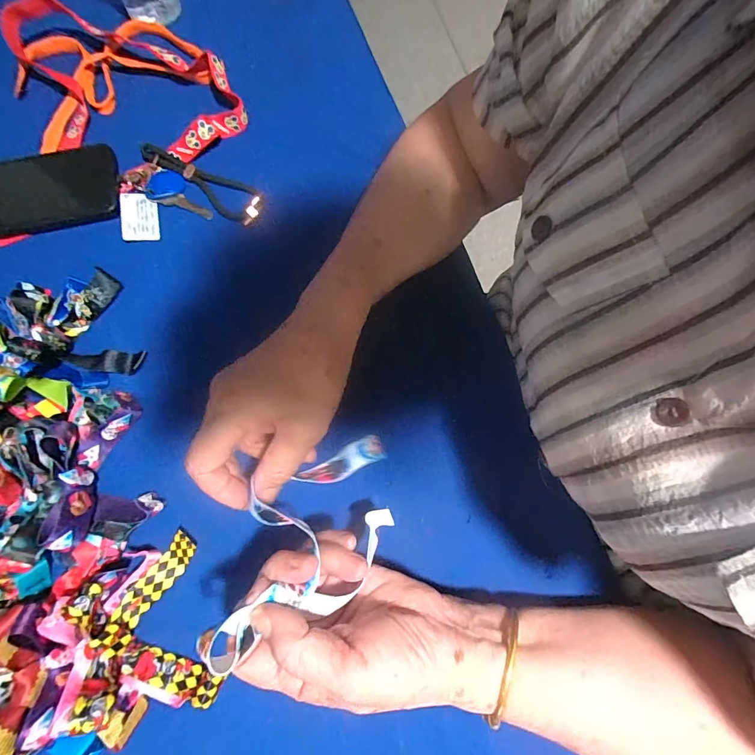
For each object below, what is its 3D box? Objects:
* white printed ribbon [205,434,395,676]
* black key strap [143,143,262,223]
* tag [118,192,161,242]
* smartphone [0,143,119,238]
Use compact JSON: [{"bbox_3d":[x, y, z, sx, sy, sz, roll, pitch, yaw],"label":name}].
[{"bbox_3d":[-0.042,0.101,0.269,0.086,0.026,0.177,28,37,6],"label":"white printed ribbon"},{"bbox_3d":[-0.166,-0.189,0.382,0.127,0.009,0.038,32,76,7],"label":"black key strap"},{"bbox_3d":[-0.220,-0.149,0.373,0.031,0.006,0.047,-11,75,-5],"label":"tag"},{"bbox_3d":[-0.325,-0.172,0.374,0.162,0.014,0.080,-15,75,-6],"label":"smartphone"}]

